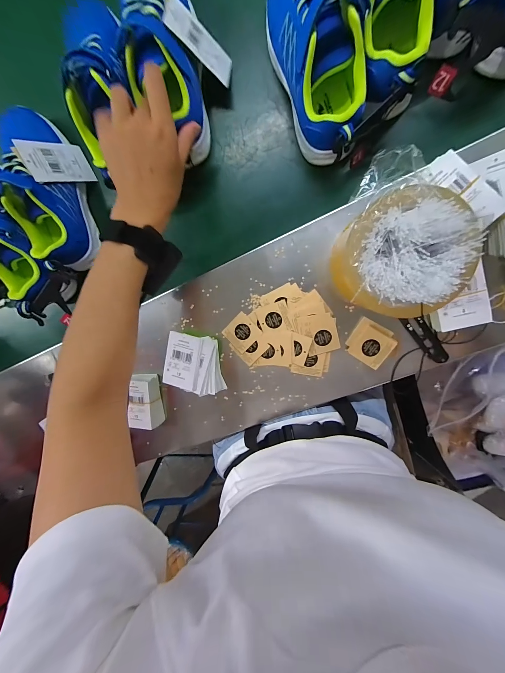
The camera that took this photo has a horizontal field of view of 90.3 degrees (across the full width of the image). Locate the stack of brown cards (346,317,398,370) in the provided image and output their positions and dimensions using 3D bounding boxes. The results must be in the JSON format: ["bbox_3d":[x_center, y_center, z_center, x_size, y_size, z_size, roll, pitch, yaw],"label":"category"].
[{"bbox_3d":[0.157,0.010,0.333,0.054,0.009,0.052,30,98,-3],"label":"stack of brown cards"}]

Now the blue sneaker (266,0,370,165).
[{"bbox_3d":[0.070,-0.291,0.262,0.069,0.074,0.195,-20,98,4],"label":"blue sneaker"}]

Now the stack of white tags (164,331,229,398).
[{"bbox_3d":[-0.083,0.040,0.365,0.084,0.021,0.084,6,99,0],"label":"stack of white tags"}]

